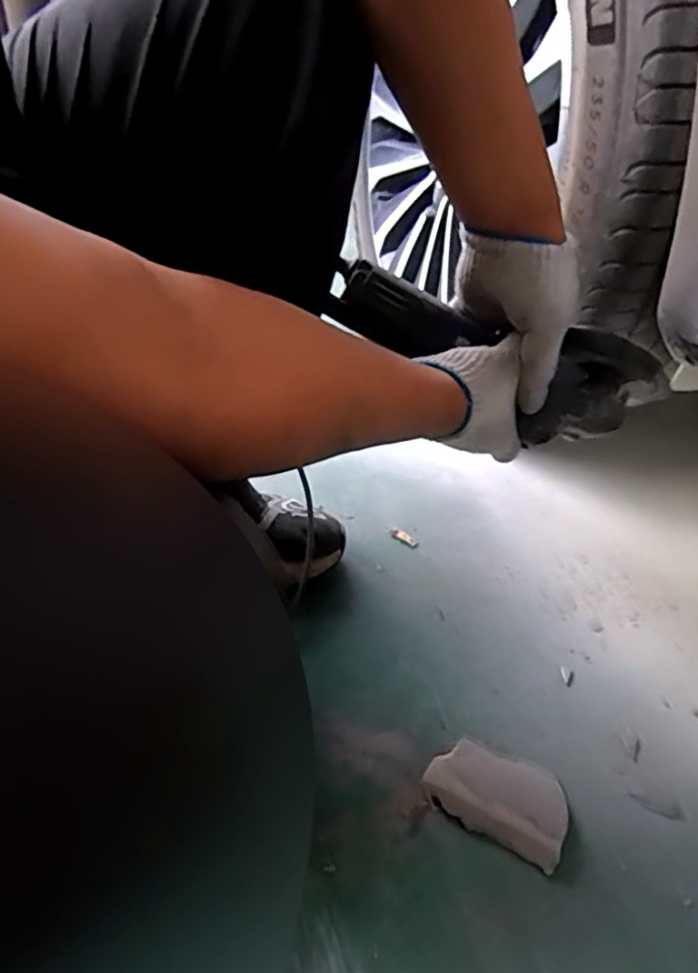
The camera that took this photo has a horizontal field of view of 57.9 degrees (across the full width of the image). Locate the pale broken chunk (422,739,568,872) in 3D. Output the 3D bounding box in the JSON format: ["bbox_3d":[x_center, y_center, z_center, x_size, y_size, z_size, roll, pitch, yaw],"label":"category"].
[{"bbox_3d":[0.111,0.226,0.469,0.099,0.018,0.066,20,41,22],"label":"pale broken chunk"}]

